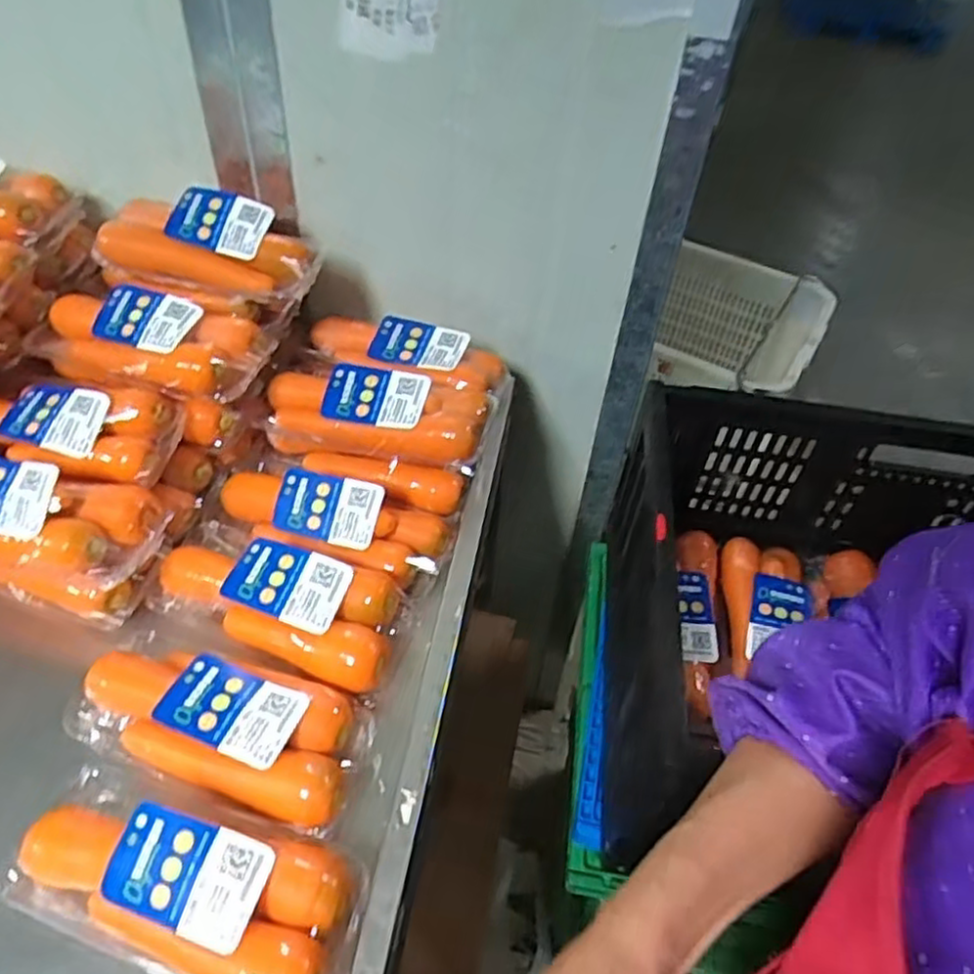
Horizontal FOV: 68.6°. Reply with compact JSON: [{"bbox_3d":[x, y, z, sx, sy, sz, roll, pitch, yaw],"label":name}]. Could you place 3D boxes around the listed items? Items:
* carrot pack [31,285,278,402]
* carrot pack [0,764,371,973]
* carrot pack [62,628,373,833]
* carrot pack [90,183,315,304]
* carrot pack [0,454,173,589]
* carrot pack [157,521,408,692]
[{"bbox_3d":[-0.325,-0.144,0.683,0.230,0.059,0.093,13,47,8],"label":"carrot pack"},{"bbox_3d":[-0.193,0.251,0.457,0.224,0.058,0.098,16,48,11],"label":"carrot pack"},{"bbox_3d":[-0.199,0.168,0.531,0.218,0.040,0.099,16,47,10],"label":"carrot pack"},{"bbox_3d":[-0.281,-0.245,0.709,0.232,0.066,0.088,17,48,11],"label":"carrot pack"},{"bbox_3d":[-0.387,0.014,0.598,0.223,0.063,0.094,13,47,8],"label":"carrot pack"},{"bbox_3d":[-0.177,0.088,0.602,0.227,0.062,0.099,18,48,12],"label":"carrot pack"}]

